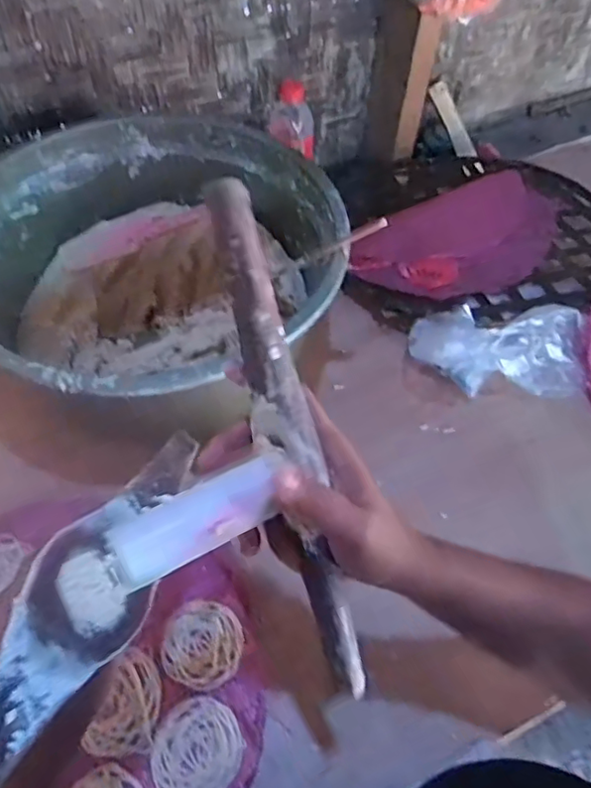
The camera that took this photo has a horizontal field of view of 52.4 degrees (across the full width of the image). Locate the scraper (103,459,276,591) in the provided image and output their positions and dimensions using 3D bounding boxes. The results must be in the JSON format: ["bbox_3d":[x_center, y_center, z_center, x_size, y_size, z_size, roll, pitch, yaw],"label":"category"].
[{"bbox_3d":[-0.049,0.062,0.309,0.089,0.008,0.038,-27,56,-14],"label":"scraper"}]

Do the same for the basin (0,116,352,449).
[{"bbox_3d":[-0.158,-0.132,0.684,0.388,0.164,0.395,0,55,-1],"label":"basin"}]

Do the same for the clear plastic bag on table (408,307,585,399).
[{"bbox_3d":[0.233,-0.052,0.679,0.199,0.084,0.085,3,55,1],"label":"clear plastic bag on table"}]

